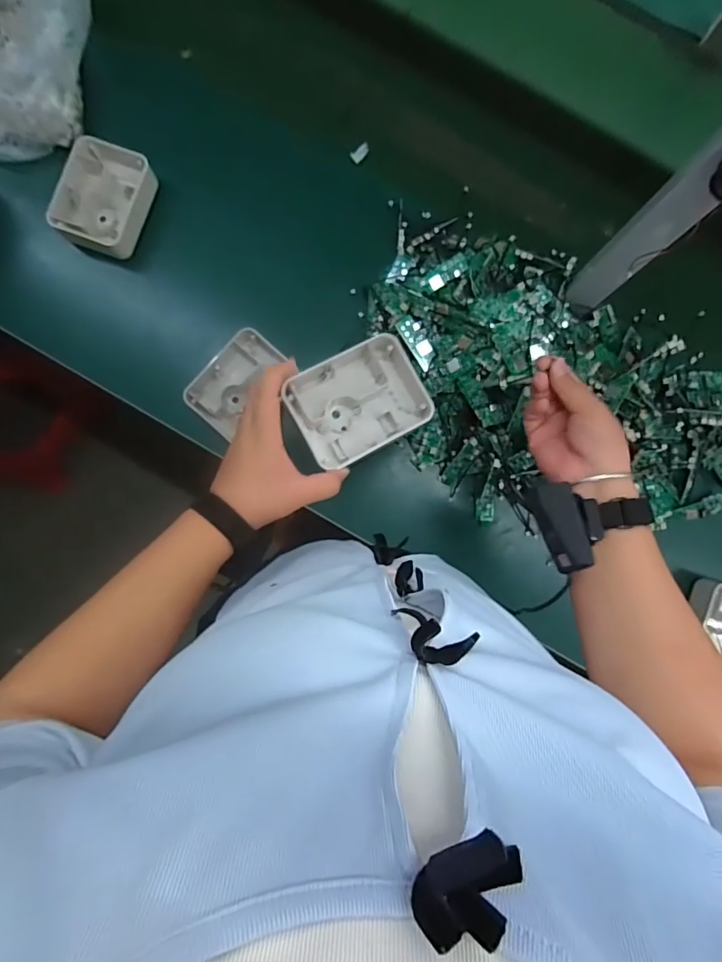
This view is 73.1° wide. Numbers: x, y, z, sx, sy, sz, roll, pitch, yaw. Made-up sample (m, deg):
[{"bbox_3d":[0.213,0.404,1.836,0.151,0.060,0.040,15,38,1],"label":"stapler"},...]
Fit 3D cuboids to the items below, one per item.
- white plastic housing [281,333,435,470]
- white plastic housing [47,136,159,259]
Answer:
[{"bbox_3d":[-0.003,-0.080,0.483,0.126,0.044,0.099,-29,88,-3],"label":"white plastic housing"},{"bbox_3d":[-0.338,-0.370,0.642,0.109,0.037,0.131,19,86,0],"label":"white plastic housing"}]

